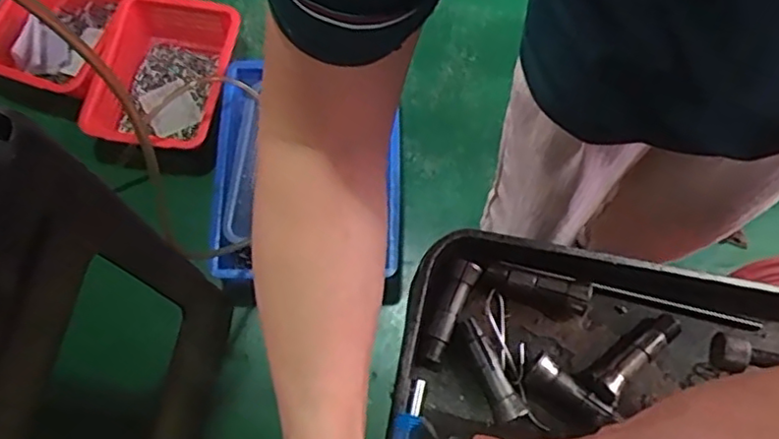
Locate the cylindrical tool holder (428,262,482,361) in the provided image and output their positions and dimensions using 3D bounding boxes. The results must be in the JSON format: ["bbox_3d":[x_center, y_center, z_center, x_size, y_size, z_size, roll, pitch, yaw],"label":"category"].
[{"bbox_3d":[0.043,0.063,0.457,0.017,0.010,0.072,26,72,10],"label":"cylindrical tool holder"}]

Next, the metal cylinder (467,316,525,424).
[{"bbox_3d":[0.069,0.101,0.442,0.015,0.012,0.071,-23,71,-8],"label":"metal cylinder"}]

